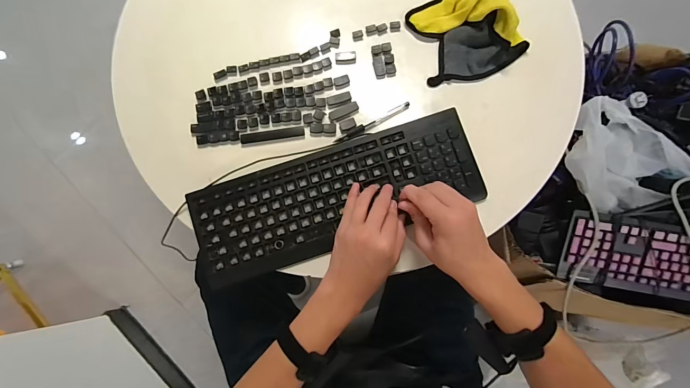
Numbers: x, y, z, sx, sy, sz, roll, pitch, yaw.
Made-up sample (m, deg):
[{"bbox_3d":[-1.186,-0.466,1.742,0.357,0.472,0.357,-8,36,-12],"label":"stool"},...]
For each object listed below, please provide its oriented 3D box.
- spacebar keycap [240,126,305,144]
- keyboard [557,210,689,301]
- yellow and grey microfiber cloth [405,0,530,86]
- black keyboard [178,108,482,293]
[{"bbox_3d":[-0.114,-0.093,0.516,0.099,0.007,0.018,-7,77,0],"label":"spacebar keycap"},{"bbox_3d":[0.659,0.139,0.645,0.439,0.035,0.150,9,101,3],"label":"keyboard"},{"bbox_3d":[0.196,-0.267,0.517,0.160,0.055,0.155,-19,77,-3],"label":"yellow and grey microfiber cloth"},{"bbox_3d":[-0.015,0.000,0.483,0.418,0.022,0.145,-22,77,-2],"label":"black keyboard"}]

